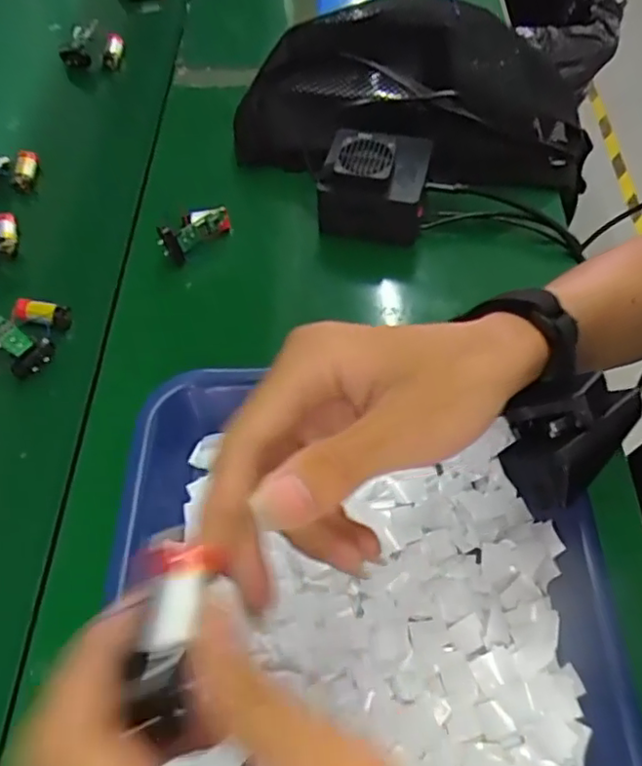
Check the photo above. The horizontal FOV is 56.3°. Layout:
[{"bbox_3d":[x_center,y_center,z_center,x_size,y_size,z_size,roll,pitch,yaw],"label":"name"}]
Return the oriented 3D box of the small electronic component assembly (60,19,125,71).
[{"bbox_3d":[-0.222,-0.325,0.583,0.066,0.040,0.026,-6,59,-5],"label":"small electronic component assembly"}]

